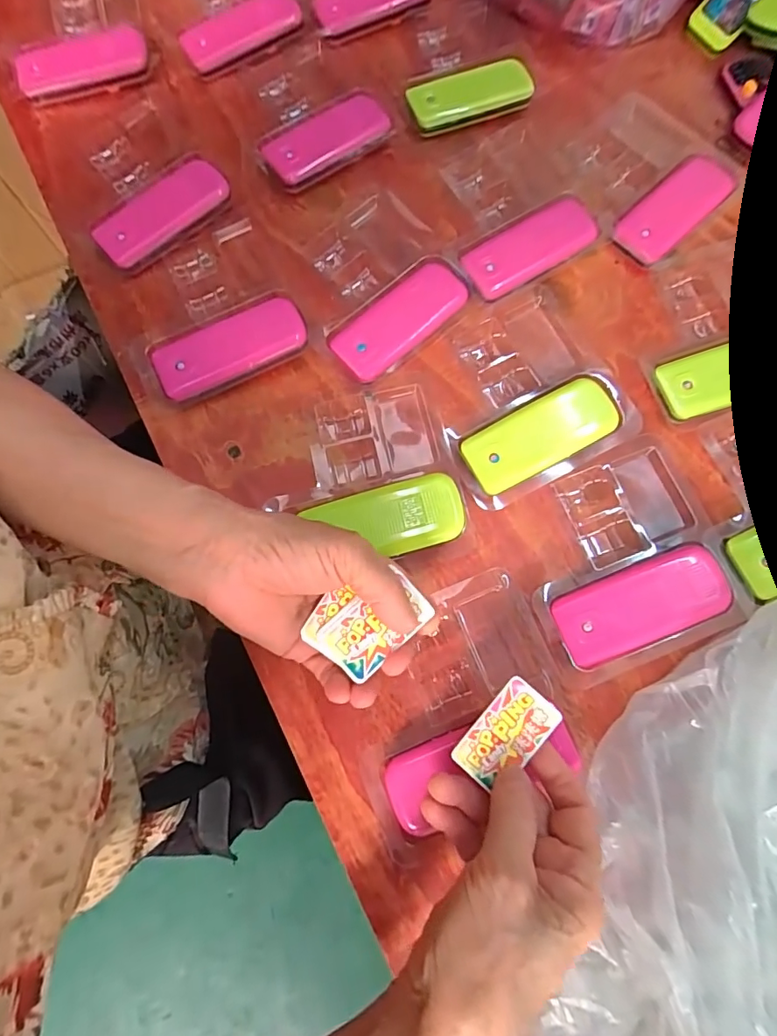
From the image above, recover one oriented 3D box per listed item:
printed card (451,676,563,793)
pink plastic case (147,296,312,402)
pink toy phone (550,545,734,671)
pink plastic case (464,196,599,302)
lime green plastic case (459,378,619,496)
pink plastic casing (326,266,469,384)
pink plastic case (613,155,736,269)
[{"bbox_3d":[0.059,0.109,0.248,0.030,0.005,0.052,43,78,10],"label":"printed card"},{"bbox_3d":[-0.109,-0.117,0.345,0.105,0.017,0.040,-22,76,-7],"label":"pink plastic case"},{"bbox_3d":[0.154,0.054,0.306,0.103,0.022,0.044,-21,76,-6],"label":"pink toy phone"},{"bbox_3d":[0.107,-0.204,0.373,0.108,0.013,0.042,-33,78,-9],"label":"pink plastic case"},{"bbox_3d":[0.102,-0.055,0.333,0.104,0.019,0.044,-26,77,-8],"label":"lime green plastic case"},{"bbox_3d":[0.009,-0.141,0.352,0.103,0.014,0.040,-39,79,-11],"label":"pink plastic casing"},{"bbox_3d":[0.224,-0.243,0.385,0.113,0.013,0.045,-43,80,-11],"label":"pink plastic case"}]

